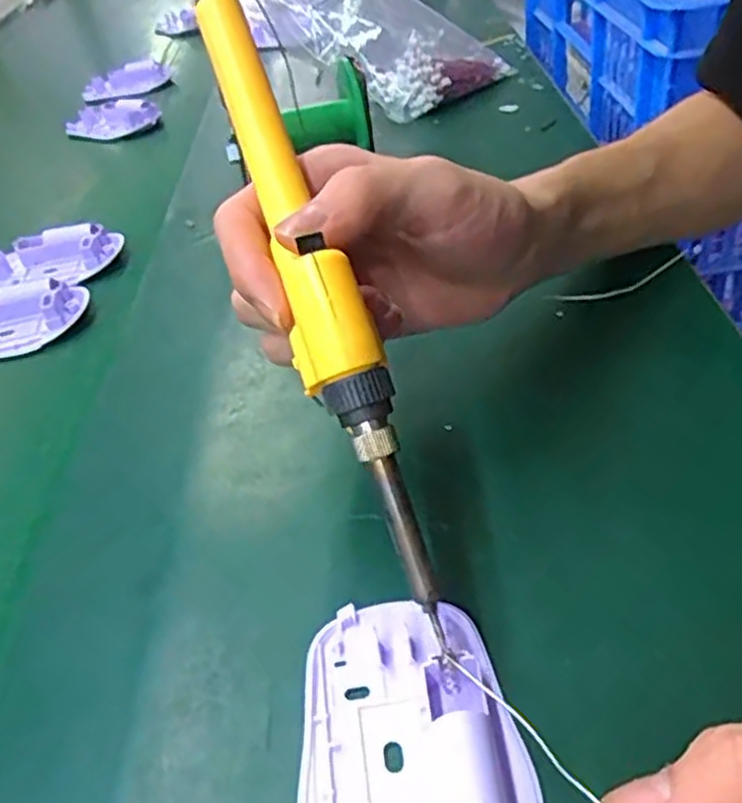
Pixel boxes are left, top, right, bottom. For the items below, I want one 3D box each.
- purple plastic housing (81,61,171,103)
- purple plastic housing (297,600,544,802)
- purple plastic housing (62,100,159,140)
[{"bbox_3d":[-0.258,-0.337,0.777,0.034,0.022,0.101,23,48,34],"label":"purple plastic housing"},{"bbox_3d":[0.011,0.096,0.204,0.061,0.018,0.093,-7,39,0],"label":"purple plastic housing"},{"bbox_3d":[-0.240,-0.265,0.689,0.085,0.023,0.050,8,41,20],"label":"purple plastic housing"}]

